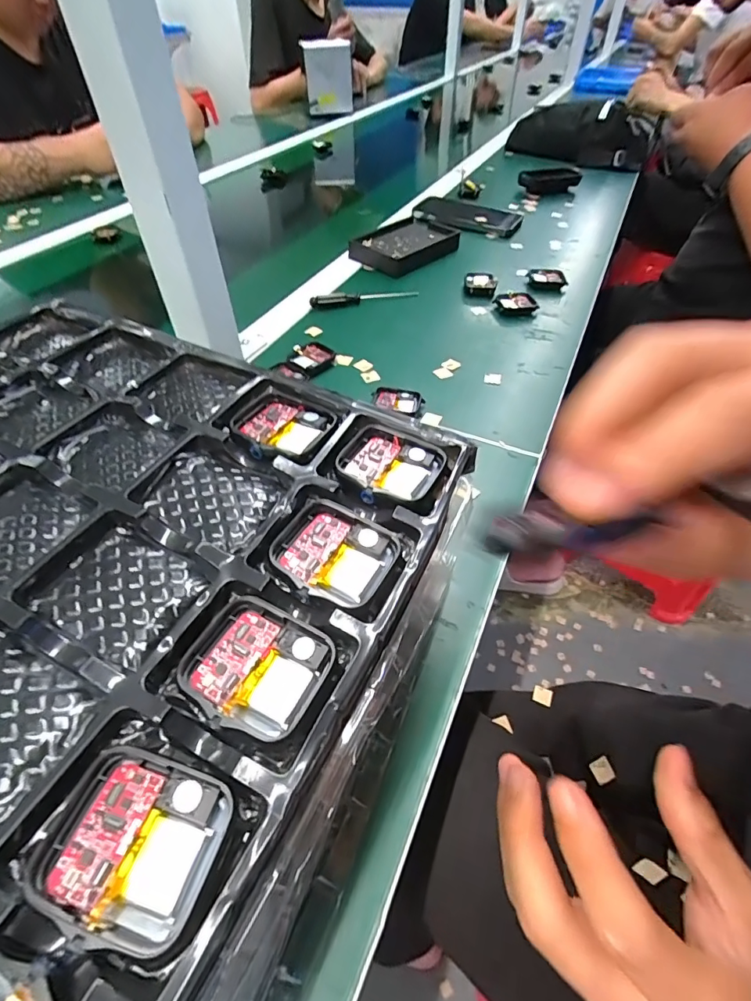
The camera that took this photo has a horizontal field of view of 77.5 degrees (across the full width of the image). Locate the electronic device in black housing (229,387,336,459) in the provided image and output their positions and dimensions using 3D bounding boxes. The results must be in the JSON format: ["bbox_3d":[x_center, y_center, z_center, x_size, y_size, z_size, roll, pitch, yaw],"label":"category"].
[{"bbox_3d":[-0.044,-0.036,0.219,0.043,0.006,0.036,24,53,20],"label":"electronic device in black housing"}]

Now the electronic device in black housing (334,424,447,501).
[{"bbox_3d":[0.006,-0.016,0.207,0.042,0.011,0.033,19,51,16],"label":"electronic device in black housing"}]

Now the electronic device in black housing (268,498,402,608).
[{"bbox_3d":[-0.016,0.020,0.176,0.042,0.009,0.037,20,52,17],"label":"electronic device in black housing"}]

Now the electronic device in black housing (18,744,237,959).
[{"bbox_3d":[-0.062,0.087,0.120,0.040,0.009,0.037,15,50,13],"label":"electronic device in black housing"}]

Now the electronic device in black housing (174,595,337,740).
[{"bbox_3d":[-0.038,0.053,0.150,0.042,0.008,0.038,25,53,21],"label":"electronic device in black housing"}]

